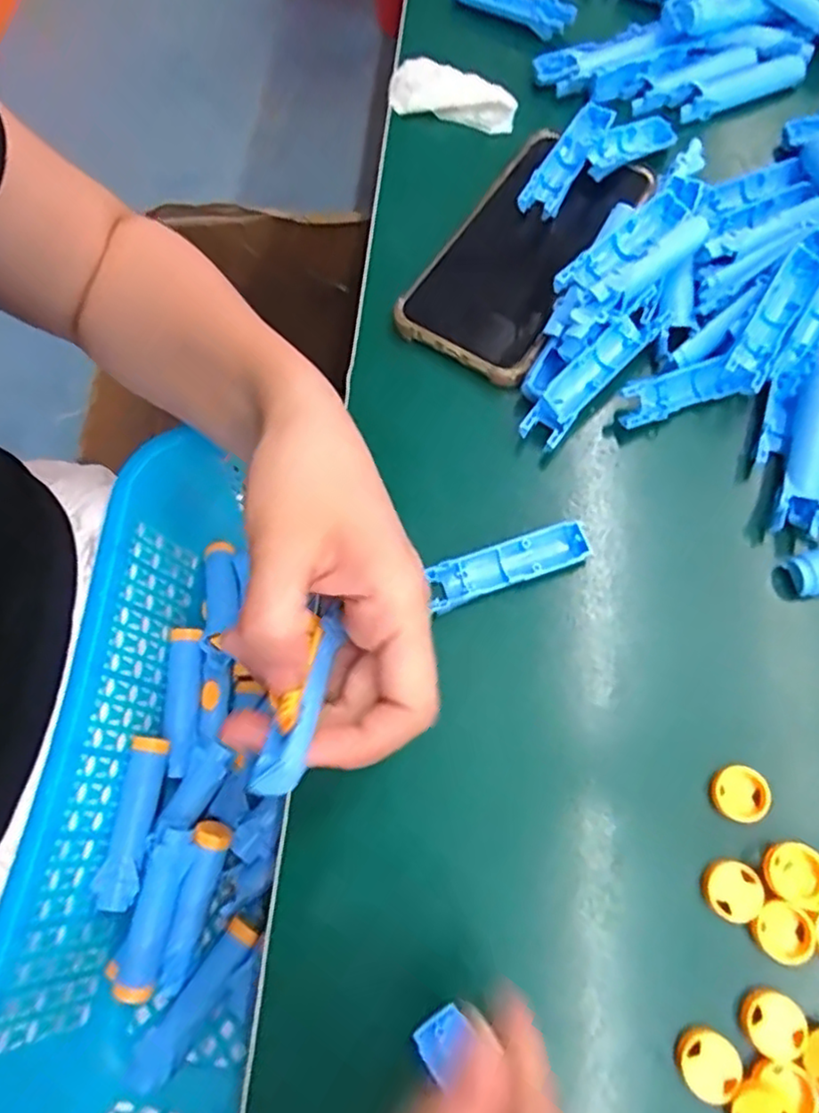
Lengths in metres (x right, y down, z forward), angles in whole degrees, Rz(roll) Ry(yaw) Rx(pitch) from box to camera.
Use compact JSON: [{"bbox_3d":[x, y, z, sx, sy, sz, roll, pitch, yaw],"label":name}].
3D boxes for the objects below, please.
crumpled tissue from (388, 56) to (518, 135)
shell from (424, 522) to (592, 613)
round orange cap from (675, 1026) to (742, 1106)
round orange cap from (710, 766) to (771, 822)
[{"bbox_3d":[0.021,-0.262,0.380,0.080,0.015,0.031,32,73,13],"label":"crumpled tissue"},{"bbox_3d":[0.042,0.004,0.289,0.070,0.017,0.016,-17,69,-5],"label":"shell"},{"bbox_3d":[0.099,0.168,0.221,0.019,0.005,0.019,-1,69,2],"label":"round orange cap"},{"bbox_3d":[0.125,0.089,0.251,0.020,0.006,0.019,-1,69,2],"label":"round orange cap"}]

